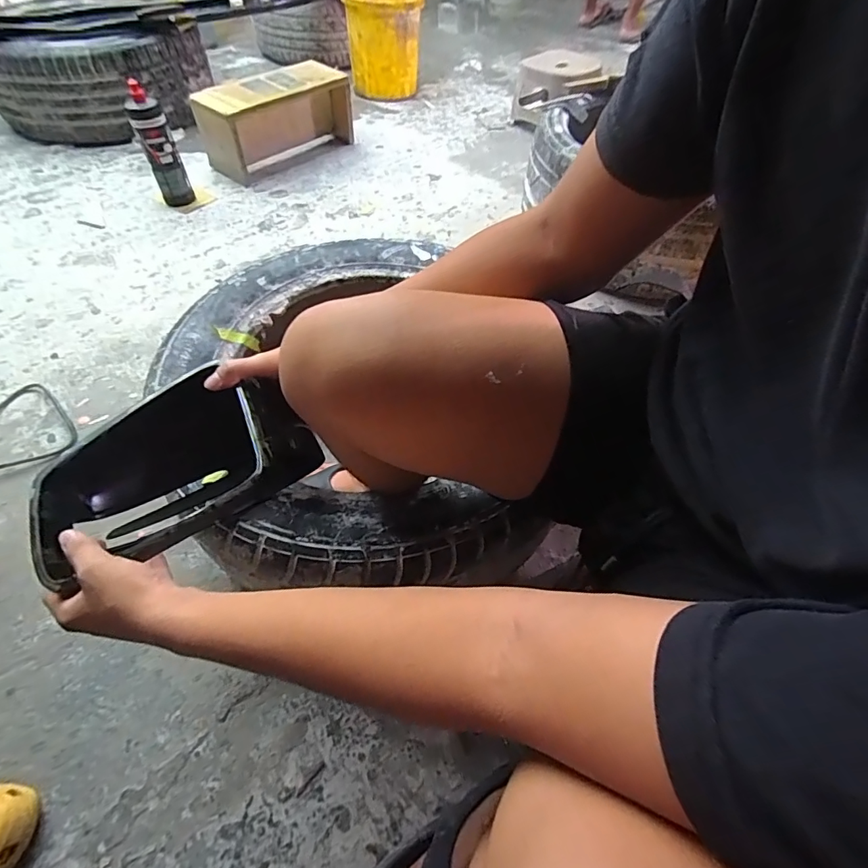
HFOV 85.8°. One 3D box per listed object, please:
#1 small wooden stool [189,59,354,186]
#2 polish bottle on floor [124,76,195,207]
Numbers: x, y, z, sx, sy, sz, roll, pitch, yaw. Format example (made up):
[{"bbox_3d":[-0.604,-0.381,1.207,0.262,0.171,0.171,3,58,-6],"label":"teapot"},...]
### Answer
[{"bbox_3d":[-0.468,-0.954,1.424,0.452,0.201,0.163,-37,63,-26],"label":"small wooden stool"},{"bbox_3d":[-0.706,-0.729,1.207,0.083,0.265,0.071,-21,57,-18],"label":"polish bottle on floor"}]

